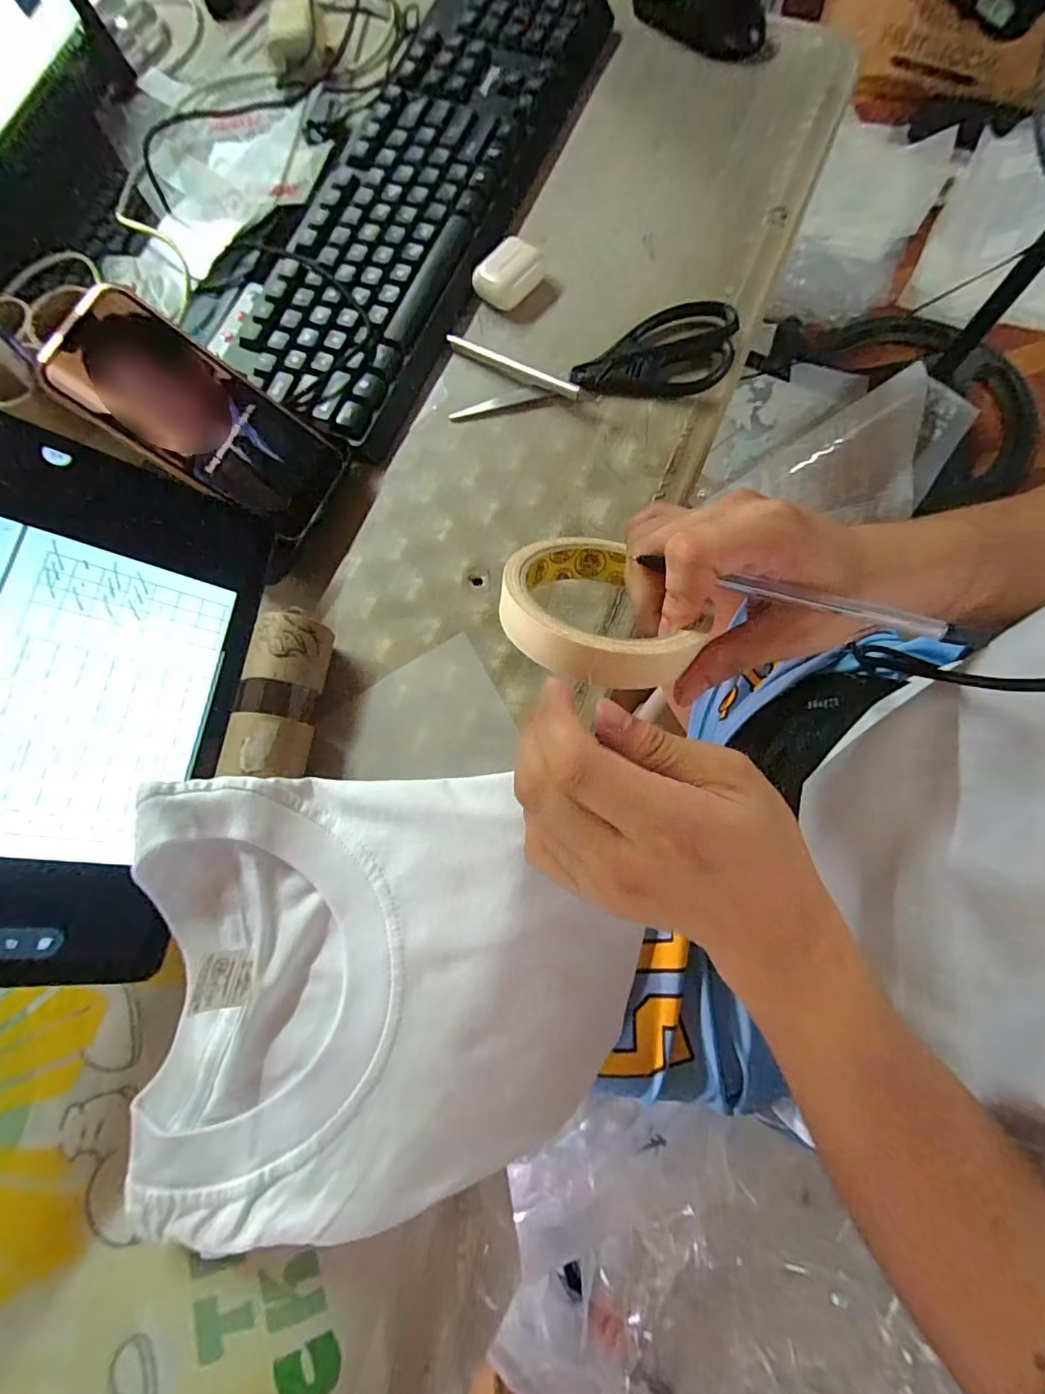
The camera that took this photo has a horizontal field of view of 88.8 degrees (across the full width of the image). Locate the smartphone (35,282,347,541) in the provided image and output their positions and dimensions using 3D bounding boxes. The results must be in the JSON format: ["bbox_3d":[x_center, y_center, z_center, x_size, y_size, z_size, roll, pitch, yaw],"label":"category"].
[{"bbox_3d":[-0.184,-0.163,0.315,0.145,0.008,0.075,32,76,-30],"label":"smartphone"}]

